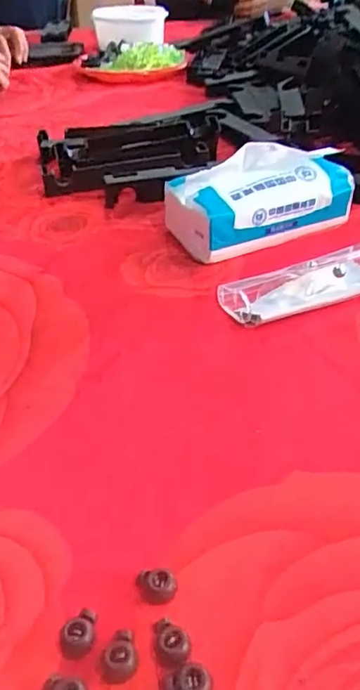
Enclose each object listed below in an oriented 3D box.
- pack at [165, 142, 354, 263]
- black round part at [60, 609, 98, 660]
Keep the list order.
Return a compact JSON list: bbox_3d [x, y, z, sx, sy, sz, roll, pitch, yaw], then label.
[{"bbox_3d":[0.073,-0.144,0.525,0.163,0.081,0.086,-18,41,-18],"label":"pack"},{"bbox_3d":[-0.045,0.128,0.245,0.013,0.010,0.017,2,39,7],"label":"black round part"}]

